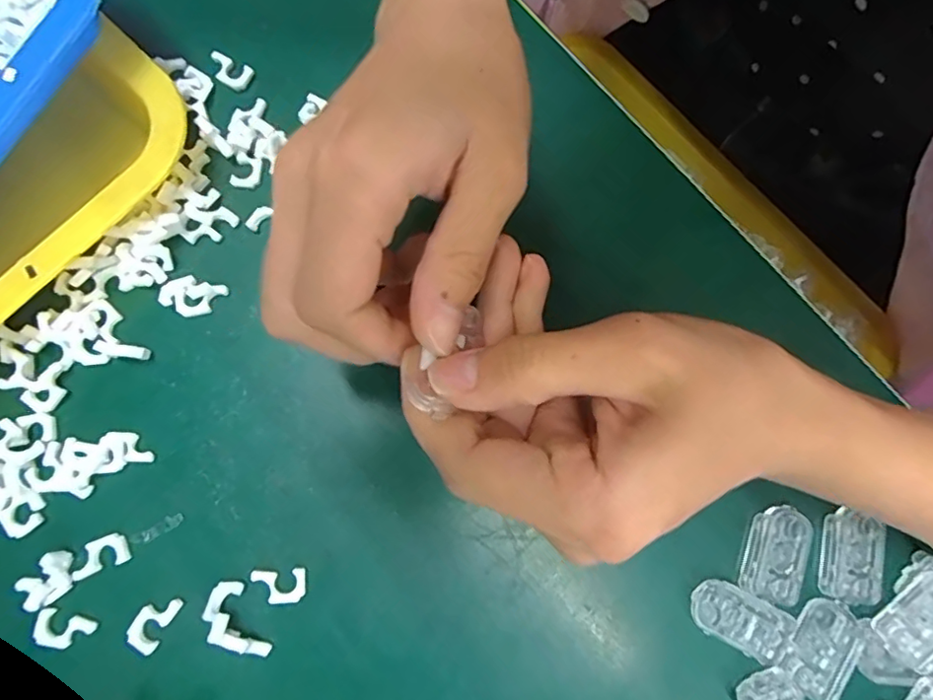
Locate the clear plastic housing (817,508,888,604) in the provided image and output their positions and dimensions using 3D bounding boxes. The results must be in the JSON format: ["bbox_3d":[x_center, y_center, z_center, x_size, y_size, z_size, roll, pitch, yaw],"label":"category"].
[{"bbox_3d":[0.153,0.082,0.216,0.023,0.004,0.034,16,79,4],"label":"clear plastic housing"}]

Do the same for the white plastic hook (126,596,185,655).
[{"bbox_3d":[-0.123,0.106,0.215,0.013,0.004,0.022,29,80,6],"label":"white plastic hook"}]

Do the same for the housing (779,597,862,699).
[{"bbox_3d":[0.136,0.114,0.211,0.022,0.006,0.036,36,81,7],"label":"housing"}]

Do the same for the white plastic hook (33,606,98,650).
[{"bbox_3d":[-0.157,0.109,0.213,0.021,0.004,0.014,20,80,4],"label":"white plastic hook"}]

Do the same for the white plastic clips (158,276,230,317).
[{"bbox_3d":[-0.119,-0.023,0.239,0.025,0.007,0.017,15,79,3],"label":"white plastic clips"}]

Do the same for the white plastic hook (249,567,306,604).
[{"bbox_3d":[-0.075,0.093,0.217,0.022,0.004,0.013,-4,79,0],"label":"white plastic hook"}]

